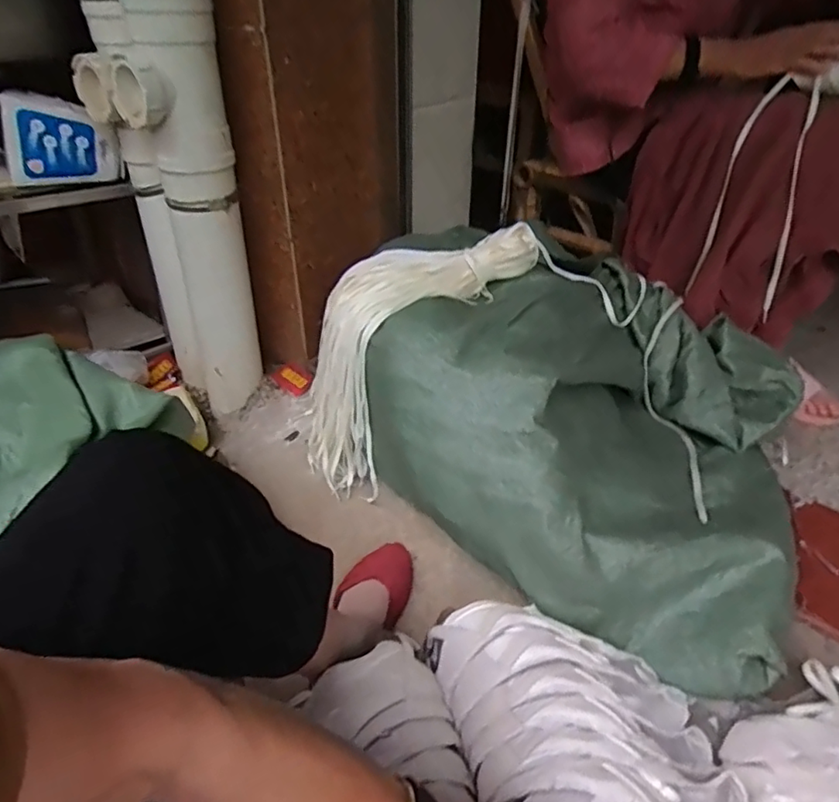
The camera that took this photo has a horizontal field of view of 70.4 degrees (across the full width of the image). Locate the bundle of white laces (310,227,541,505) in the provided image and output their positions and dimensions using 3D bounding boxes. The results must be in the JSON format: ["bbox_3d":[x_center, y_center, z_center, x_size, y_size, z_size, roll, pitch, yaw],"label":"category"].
[{"bbox_3d":[-0.045,-0.102,0.892,0.488,0.184,0.196,-53,50,5],"label":"bundle of white laces"}]

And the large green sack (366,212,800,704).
[{"bbox_3d":[0.232,0.007,0.806,0.531,0.250,0.515,20,41,23],"label":"large green sack"}]

